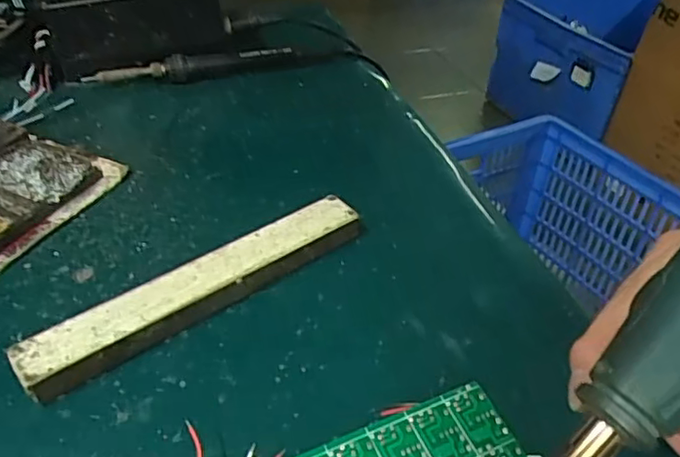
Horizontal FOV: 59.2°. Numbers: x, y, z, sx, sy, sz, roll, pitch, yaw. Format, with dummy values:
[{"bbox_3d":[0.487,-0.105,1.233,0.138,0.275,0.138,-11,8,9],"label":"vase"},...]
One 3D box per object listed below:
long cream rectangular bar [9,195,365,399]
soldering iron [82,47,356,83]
[{"bbox_3d":[-0.073,0.031,0.329,0.197,0.022,0.028,-27,47,-31],"label":"long cream rectangular bar"},{"bbox_3d":[-0.101,-0.146,0.534,0.232,0.023,0.019,-9,40,-14],"label":"soldering iron"}]

